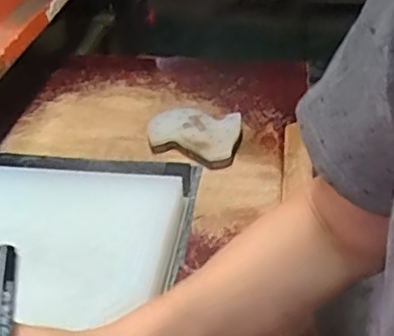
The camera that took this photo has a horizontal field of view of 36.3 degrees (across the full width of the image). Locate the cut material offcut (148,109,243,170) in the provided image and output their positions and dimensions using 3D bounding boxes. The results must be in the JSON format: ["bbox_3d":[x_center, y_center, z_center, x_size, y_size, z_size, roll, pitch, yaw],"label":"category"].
[{"bbox_3d":[-0.001,-0.044,0.774,0.117,0.024,0.094,12,37,19],"label":"cut material offcut"}]

